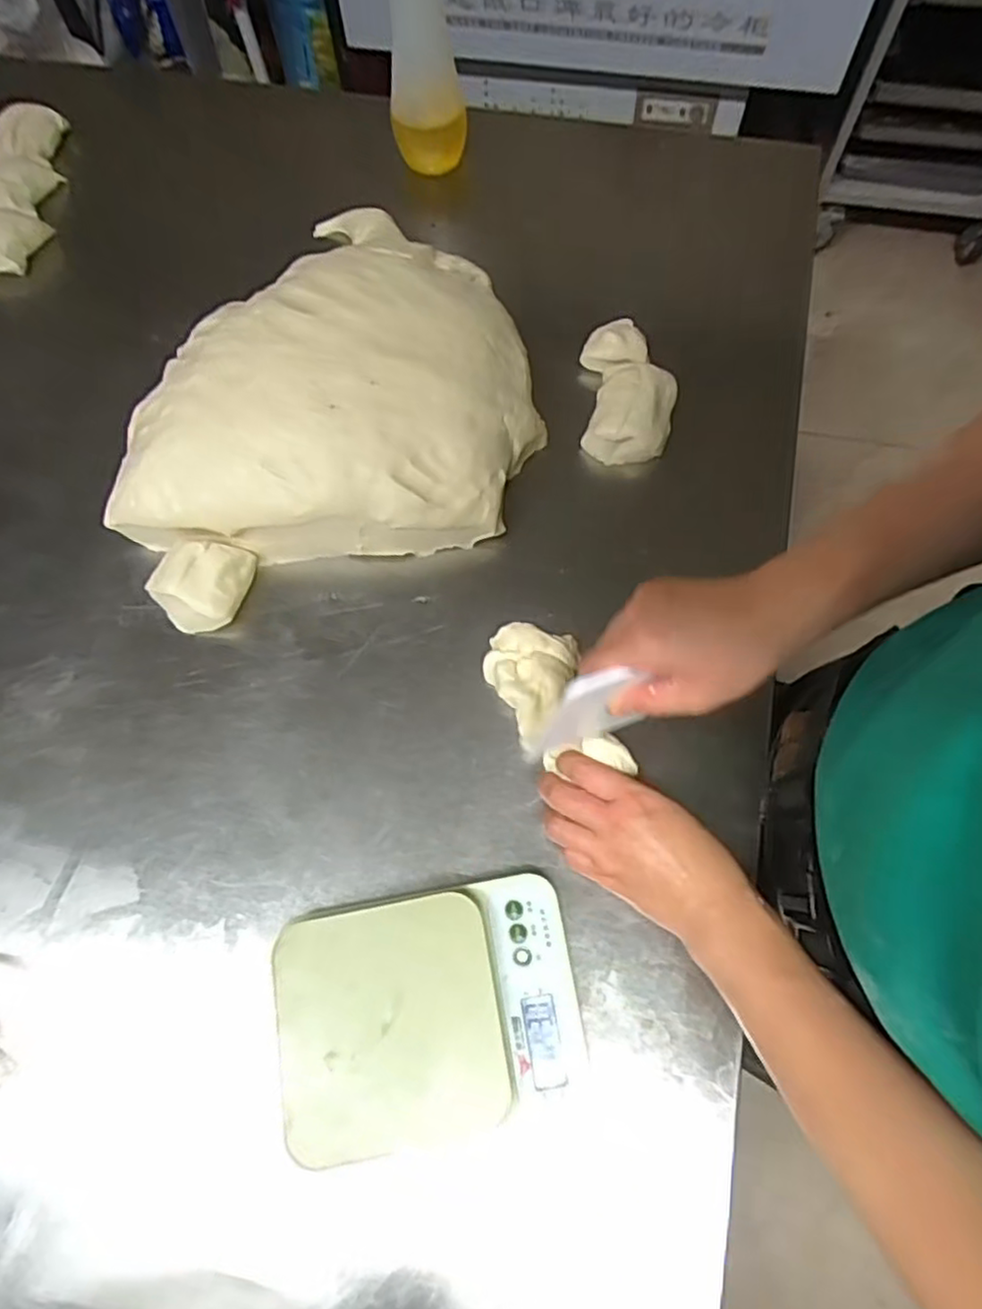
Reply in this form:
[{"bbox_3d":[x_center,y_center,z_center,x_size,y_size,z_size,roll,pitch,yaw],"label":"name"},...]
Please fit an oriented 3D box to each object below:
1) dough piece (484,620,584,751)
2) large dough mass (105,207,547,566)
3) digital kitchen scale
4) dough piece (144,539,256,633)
[{"bbox_3d":[0.025,0.021,0.514,0.066,0.038,0.089,17,71,9],"label":"dough piece"},{"bbox_3d":[-0.145,-0.273,0.604,0.353,0.099,0.399,-4,69,1],"label":"large dough mass"},{"bbox_3d":[-0.038,0.233,0.435,0.189,0.042,0.152,-10,69,-1],"label":"digital kitchen scale"},{"bbox_3d":[-0.241,-0.058,0.554,0.068,0.038,0.072,-1,69,2],"label":"dough piece"}]

